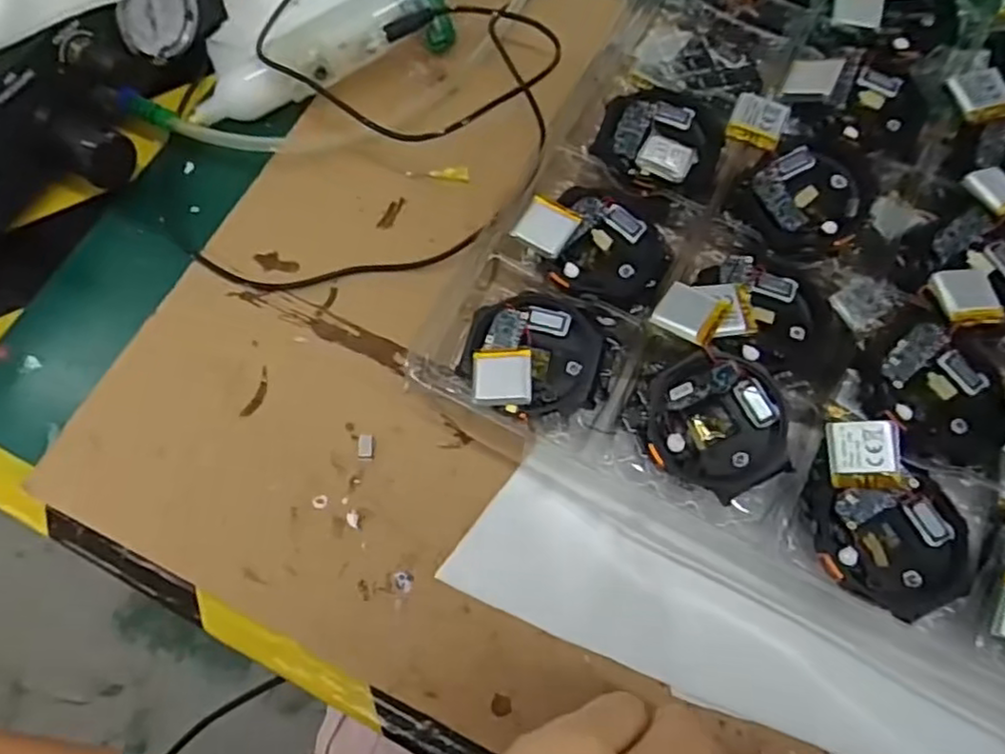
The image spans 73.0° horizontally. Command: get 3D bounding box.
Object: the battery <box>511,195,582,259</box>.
[{"bbox_3d":[0.018,-0.061,0.275,0.021,0.004,0.023,29,71,4],"label":"battery"}]

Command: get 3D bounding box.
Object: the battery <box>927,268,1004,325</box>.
[{"bbox_3d":[0.175,-0.030,0.257,0.020,0.004,0.025,-6,60,4],"label":"battery"}]

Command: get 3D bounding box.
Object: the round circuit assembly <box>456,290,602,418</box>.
[{"bbox_3d":[0.011,-0.008,0.258,0.050,0.013,0.048,3,64,-7],"label":"round circuit assembly"}]

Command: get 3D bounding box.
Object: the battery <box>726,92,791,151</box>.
[{"bbox_3d":[0.106,-0.107,0.283,0.021,0.004,0.023,22,75,11],"label":"battery"}]

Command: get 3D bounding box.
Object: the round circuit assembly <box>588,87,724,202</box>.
[{"bbox_3d":[0.069,-0.104,0.291,0.054,0.014,0.057,-1,70,2],"label":"round circuit assembly"}]

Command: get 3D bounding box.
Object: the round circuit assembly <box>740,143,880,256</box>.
[{"bbox_3d":[0.129,-0.075,0.283,0.056,0.010,0.045,-15,70,-3],"label":"round circuit assembly"}]

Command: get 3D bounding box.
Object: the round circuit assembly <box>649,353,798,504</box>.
[{"bbox_3d":[0.079,0.017,0.247,0.050,0.025,0.044,23,72,10],"label":"round circuit assembly"}]

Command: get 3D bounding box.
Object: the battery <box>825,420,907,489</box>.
[{"bbox_3d":[0.125,0.027,0.234,0.022,0.004,0.023,-6,79,24],"label":"battery"}]

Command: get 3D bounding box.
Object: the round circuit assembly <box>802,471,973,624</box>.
[{"bbox_3d":[0.133,0.057,0.234,0.049,0.011,0.046,-2,70,0],"label":"round circuit assembly"}]

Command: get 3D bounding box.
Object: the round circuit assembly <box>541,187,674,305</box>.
[{"bbox_3d":[0.045,-0.055,0.279,0.048,0.008,0.048,9,70,5],"label":"round circuit assembly"}]

